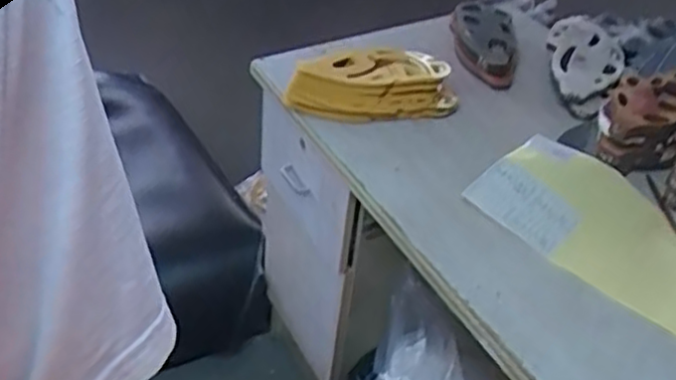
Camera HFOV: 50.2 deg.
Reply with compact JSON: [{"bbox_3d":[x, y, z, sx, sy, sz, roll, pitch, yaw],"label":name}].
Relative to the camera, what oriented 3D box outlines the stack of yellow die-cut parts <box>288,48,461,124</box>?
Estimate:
[{"bbox_3d":[0.056,-0.162,1.120,0.266,0.068,0.114,2,40,-3],"label":"stack of yellow die-cut parts"}]

